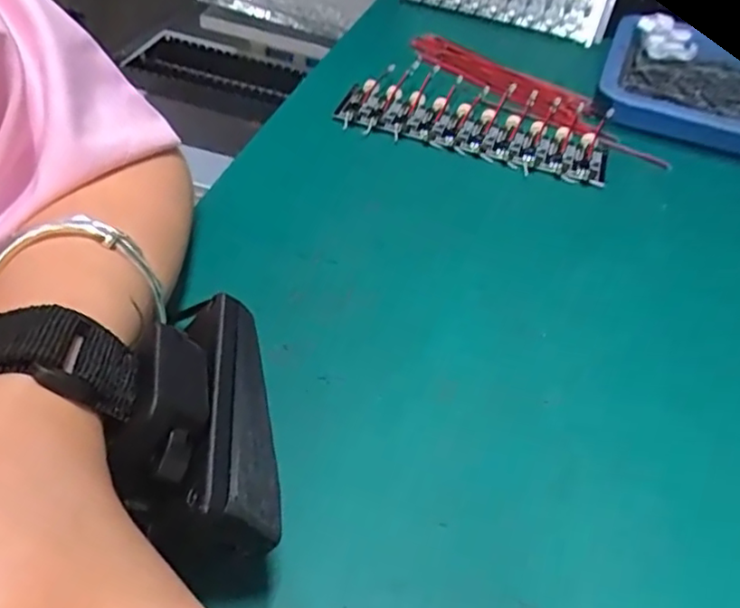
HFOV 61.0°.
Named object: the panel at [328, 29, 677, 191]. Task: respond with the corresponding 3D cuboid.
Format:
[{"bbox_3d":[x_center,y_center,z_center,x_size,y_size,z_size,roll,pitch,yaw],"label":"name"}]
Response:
[{"bbox_3d":[0.089,-0.134,0.420,0.185,0.018,0.147,17,45,7],"label":"panel"}]

